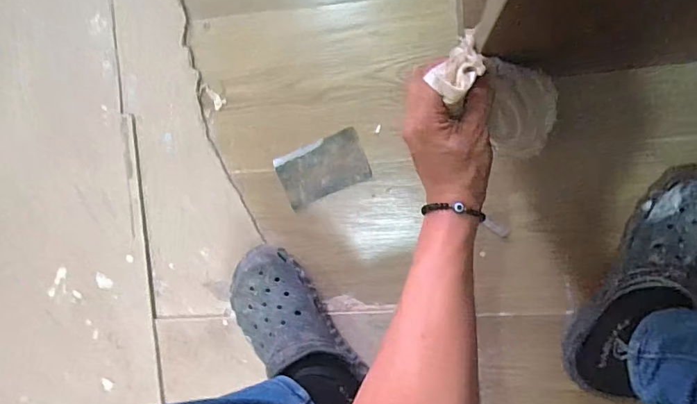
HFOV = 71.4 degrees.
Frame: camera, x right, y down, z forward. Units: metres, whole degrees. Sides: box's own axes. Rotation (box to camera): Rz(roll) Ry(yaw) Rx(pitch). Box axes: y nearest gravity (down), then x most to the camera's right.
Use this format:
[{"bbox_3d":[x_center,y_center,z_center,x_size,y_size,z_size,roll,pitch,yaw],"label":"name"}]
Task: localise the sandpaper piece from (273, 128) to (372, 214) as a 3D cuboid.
[{"bbox_3d":[-0.034,-0.044,0.637,0.115,0.010,0.072,-24,91,8],"label":"sandpaper piece"}]

